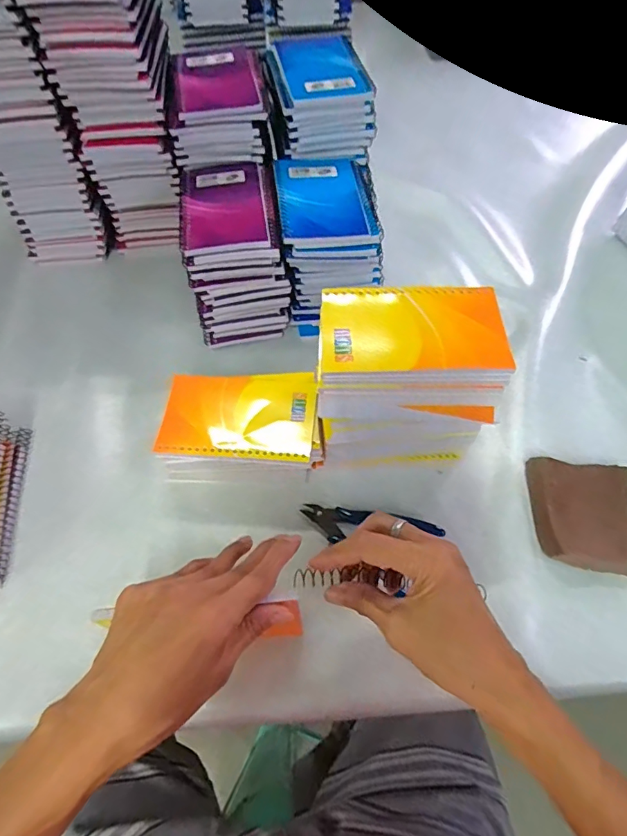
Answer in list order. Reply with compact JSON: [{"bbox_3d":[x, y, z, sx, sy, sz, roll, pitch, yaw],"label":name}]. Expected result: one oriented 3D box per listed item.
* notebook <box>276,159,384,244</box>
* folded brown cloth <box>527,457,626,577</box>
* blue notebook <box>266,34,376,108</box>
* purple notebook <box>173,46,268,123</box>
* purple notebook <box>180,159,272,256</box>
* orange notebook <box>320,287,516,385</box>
[{"bbox_3d":[0.017,-0.225,0.483,0.101,0.016,0.140,-3,58,-5],"label":"notebook"},{"bbox_3d":[0.228,0.081,0.393,0.085,0.025,0.092,6,59,5],"label":"folded brown cloth"},{"bbox_3d":[0.006,-0.368,0.498,0.091,0.012,0.120,-11,58,-6],"label":"blue notebook"},{"bbox_3d":[-0.099,-0.351,0.493,0.088,0.015,0.127,-10,62,-7],"label":"purple notebook"},{"bbox_3d":[-0.090,-0.214,0.475,0.082,0.008,0.137,-7,58,-4],"label":"purple notebook"},{"bbox_3d":[0.071,-0.062,0.344,0.128,0.012,0.081,-1,58,2],"label":"orange notebook"}]

